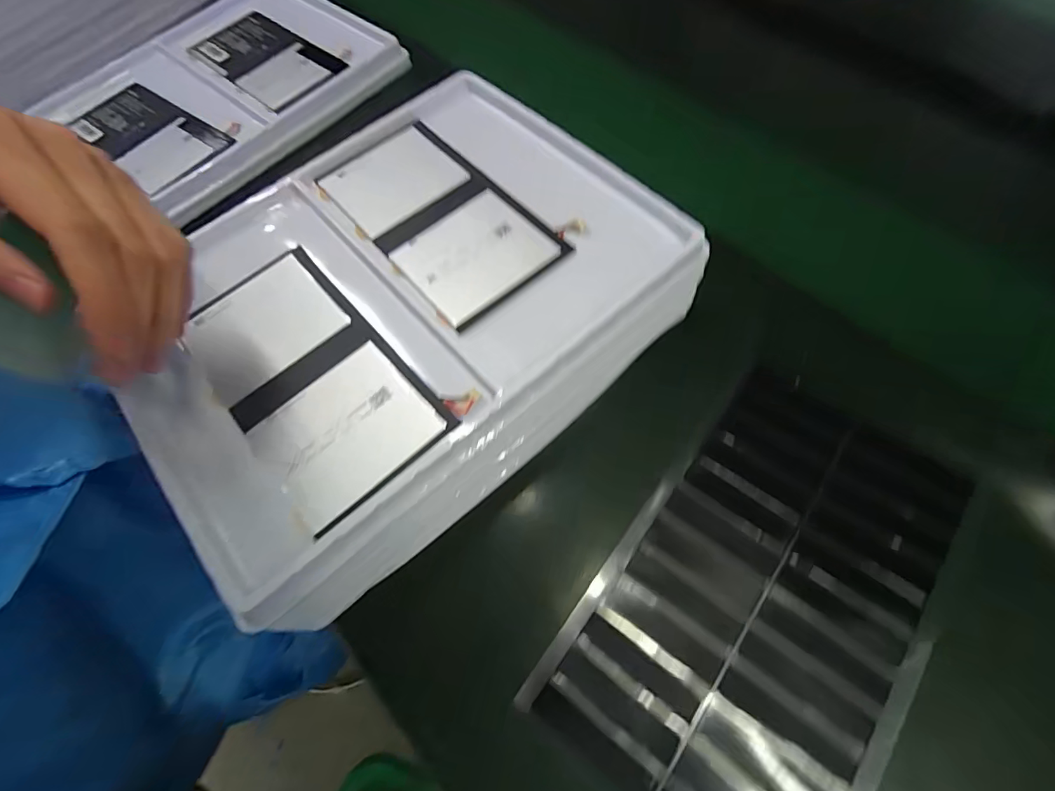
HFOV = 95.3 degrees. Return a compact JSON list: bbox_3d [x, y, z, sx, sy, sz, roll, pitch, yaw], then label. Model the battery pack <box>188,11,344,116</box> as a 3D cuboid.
[{"bbox_3d":[-0.275,-0.354,0.506,0.165,0.011,0.087,38,71,20],"label":"battery pack"}]

